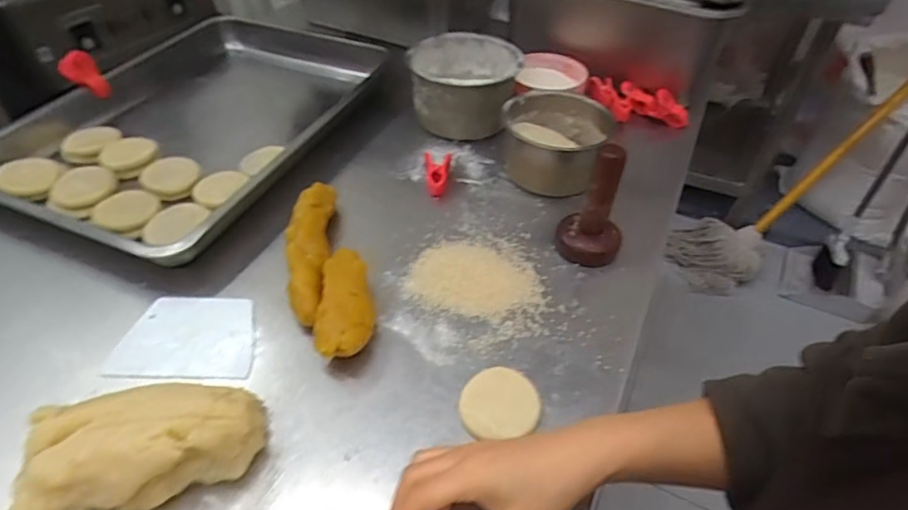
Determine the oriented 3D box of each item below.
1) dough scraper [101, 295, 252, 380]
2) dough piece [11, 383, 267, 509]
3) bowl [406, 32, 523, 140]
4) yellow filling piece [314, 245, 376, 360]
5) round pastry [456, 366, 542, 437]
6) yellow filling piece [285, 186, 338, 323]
[{"bbox_3d":[-0.242,0.073,0.498,0.120,0.008,0.086,1,45,0],"label":"dough scraper"},{"bbox_3d":[-0.230,0.134,0.402,0.164,0.051,0.091,-14,47,-15],"label":"dough piece"},{"bbox_3d":[0.011,-0.233,0.751,0.143,0.086,0.143,1,45,-1],"label":"bowl"},{"bbox_3d":[-0.096,0.047,0.499,0.051,0.046,0.117,-1,45,-2],"label":"yellow filling piece"},{"bbox_3d":[0.038,0.121,0.450,0.063,0.018,0.062,1,45,-1],"label":"round pastry"},{"bbox_3d":[-0.147,-0.009,0.553,0.042,0.036,0.183,-3,45,-5],"label":"yellow filling piece"}]

